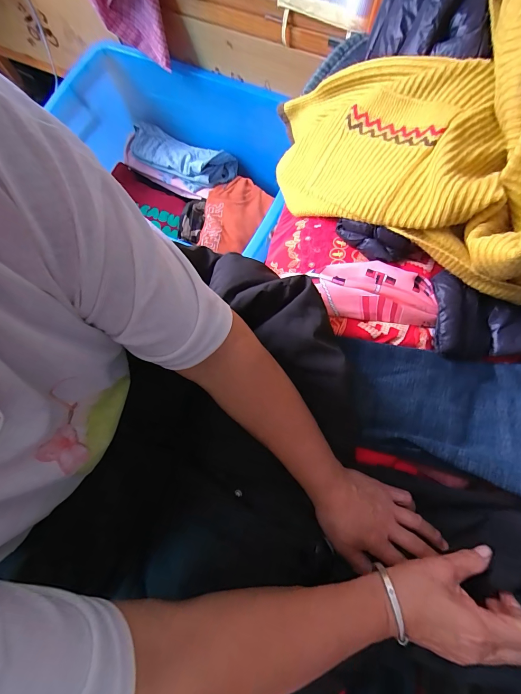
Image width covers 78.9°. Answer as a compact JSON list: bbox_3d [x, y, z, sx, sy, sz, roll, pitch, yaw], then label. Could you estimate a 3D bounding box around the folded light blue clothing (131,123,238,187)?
[{"bbox_3d":[-0.219,-0.533,0.898,0.286,0.066,0.118,18,79,5],"label":"folded light blue clothing"}]

